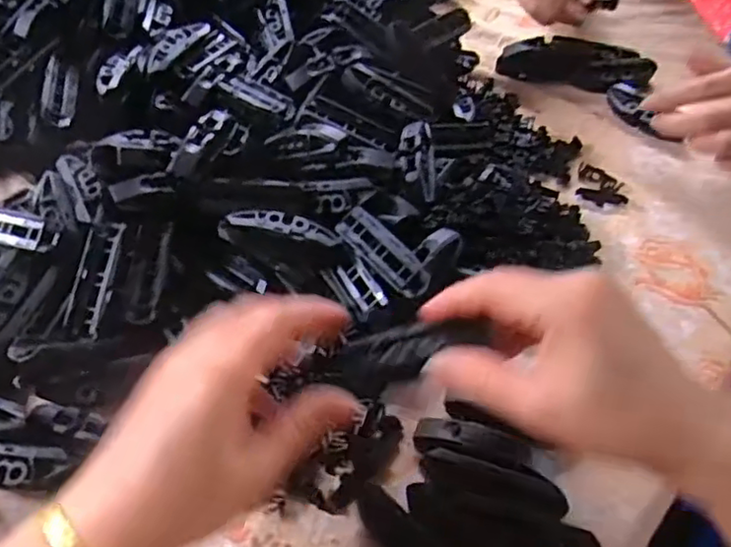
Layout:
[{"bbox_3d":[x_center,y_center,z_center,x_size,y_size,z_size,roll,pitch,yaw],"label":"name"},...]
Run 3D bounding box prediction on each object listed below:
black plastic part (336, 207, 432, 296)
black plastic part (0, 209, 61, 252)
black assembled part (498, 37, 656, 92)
[{"bbox_3d":[0.010,-0.013,0.366,0.020,0.012,0.069,-34,57,-21],"label":"black plastic part"},{"bbox_3d":[-0.216,-0.027,0.378,0.068,0.009,0.023,14,54,15],"label":"black plastic part"},{"bbox_3d":[0.178,-0.182,0.527,0.122,0.032,0.048,15,54,16],"label":"black assembled part"}]

